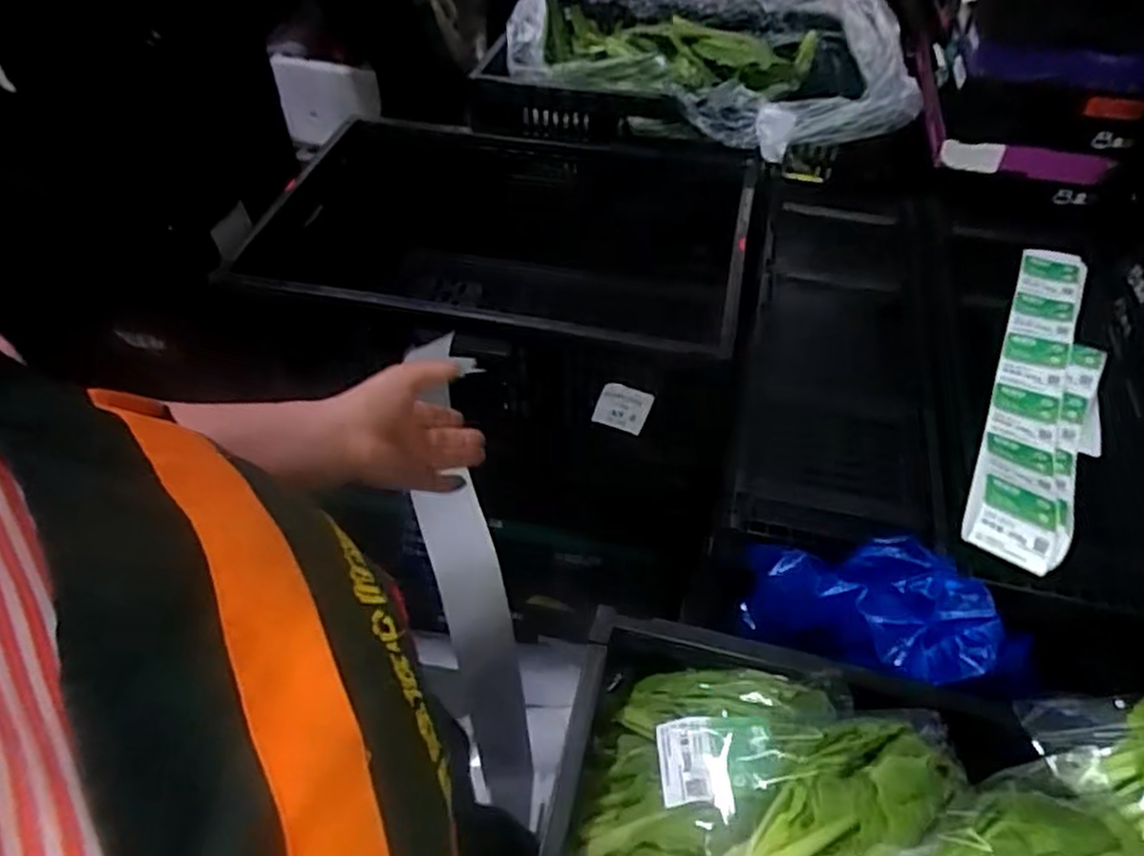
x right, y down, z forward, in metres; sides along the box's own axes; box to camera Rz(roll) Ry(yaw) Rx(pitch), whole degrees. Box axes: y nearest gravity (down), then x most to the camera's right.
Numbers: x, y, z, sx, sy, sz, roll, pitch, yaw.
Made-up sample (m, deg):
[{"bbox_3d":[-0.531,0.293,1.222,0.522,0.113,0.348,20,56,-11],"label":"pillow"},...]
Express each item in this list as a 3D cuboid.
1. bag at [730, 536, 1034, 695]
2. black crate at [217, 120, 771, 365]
[{"bbox_3d":[0.228,0.128,0.580,0.206,0.065,0.119,4,45,34],"label":"bag"},{"bbox_3d":[-0.106,-0.208,1.023,0.640,0.241,0.428,9,50,7],"label":"black crate"}]

